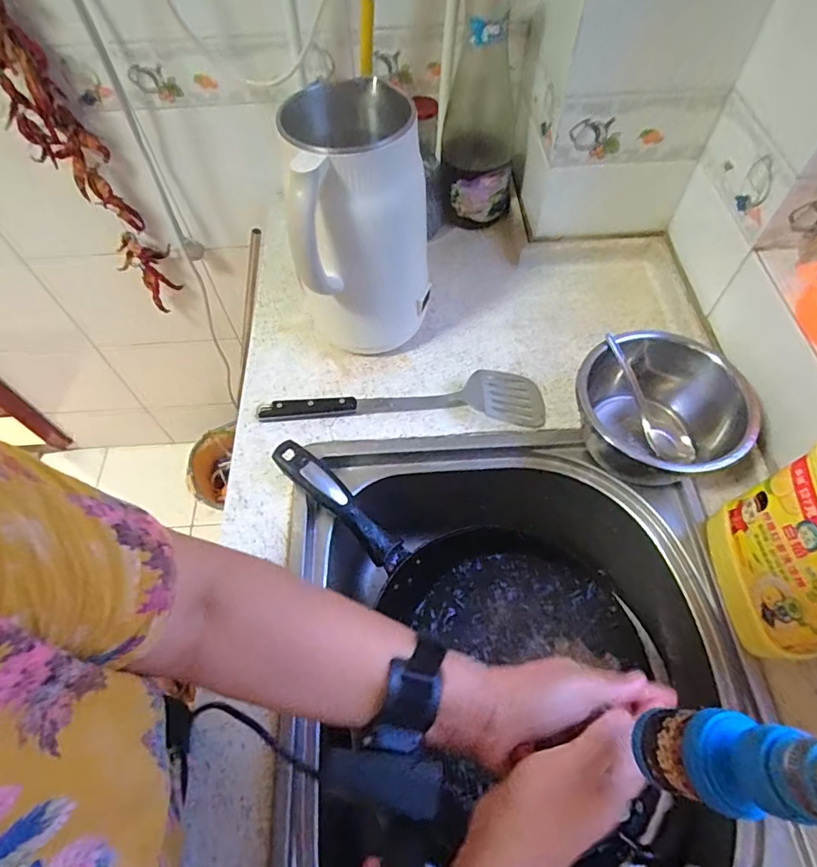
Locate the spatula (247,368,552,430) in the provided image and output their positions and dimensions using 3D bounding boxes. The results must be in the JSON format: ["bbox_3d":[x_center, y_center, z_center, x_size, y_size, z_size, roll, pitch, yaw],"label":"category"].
[{"bbox_3d":[-0.007,-0.048,0.630,0.341,0.029,0.069,1,57,3],"label":"spatula"}]

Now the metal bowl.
[{"bbox_3d":[0.269,-0.020,0.555,0.141,0.111,0.169,-21,61,-10],"label":"metal bowl"}]

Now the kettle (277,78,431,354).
[{"bbox_3d":[-0.058,-0.224,0.603,0.142,0.279,0.146,-14,60,-7],"label":"kettle"}]

